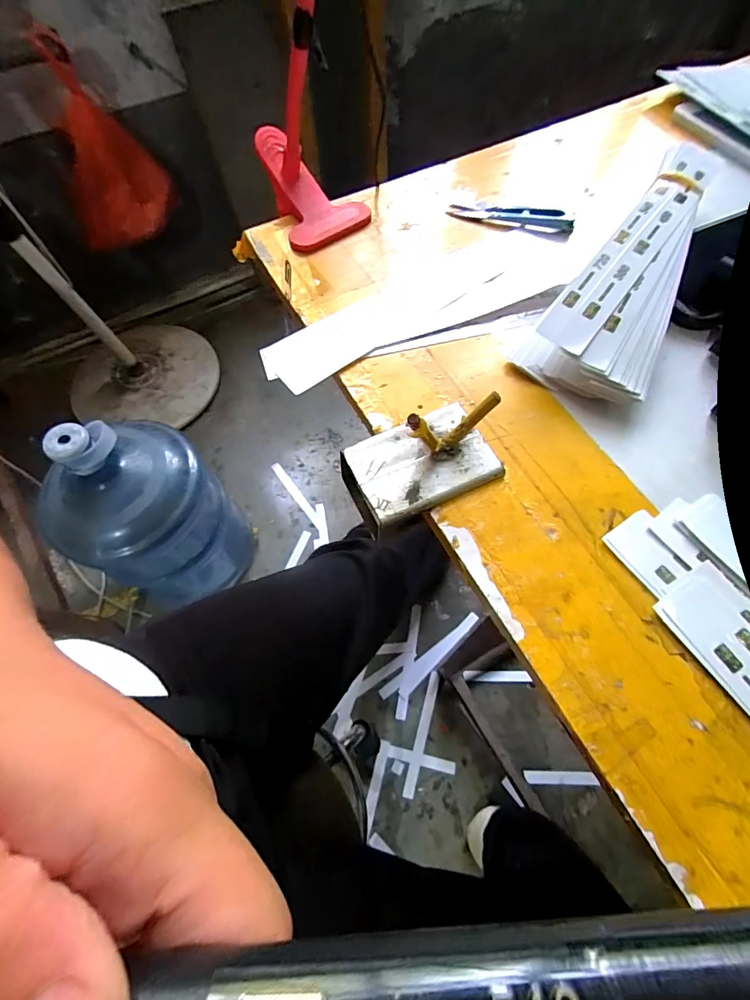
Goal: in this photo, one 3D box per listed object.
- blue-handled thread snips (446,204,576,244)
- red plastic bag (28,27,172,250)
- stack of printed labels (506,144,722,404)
[{"bbox_3d":[0.110,-0.232,0.361,0.102,0.013,0.021,21,67,12],"label":"blue-handled thread snips"},{"bbox_3d":[-0.623,-0.767,0.994,0.241,0.363,0.046,-20,65,-7],"label":"red plastic bag"},{"bbox_3d":[0.175,-0.168,0.306,0.077,0.035,0.224,24,67,14],"label":"stack of printed labels"}]

